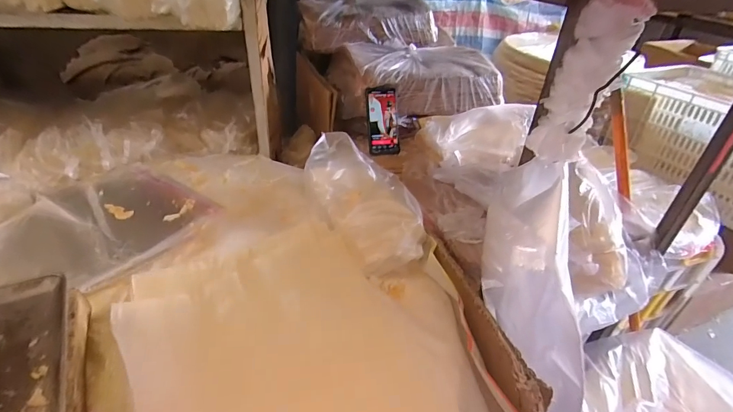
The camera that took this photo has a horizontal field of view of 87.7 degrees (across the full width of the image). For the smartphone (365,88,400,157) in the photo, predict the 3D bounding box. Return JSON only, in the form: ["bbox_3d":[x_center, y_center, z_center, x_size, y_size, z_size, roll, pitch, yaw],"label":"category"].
[{"bbox_3d":[0.039,-0.205,0.926,0.077,0.158,0.018,-7,6,-14],"label":"smartphone"}]

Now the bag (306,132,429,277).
[{"bbox_3d":[0.003,-0.016,0.700,0.155,0.080,0.305,-16,53,-25],"label":"bag"}]

